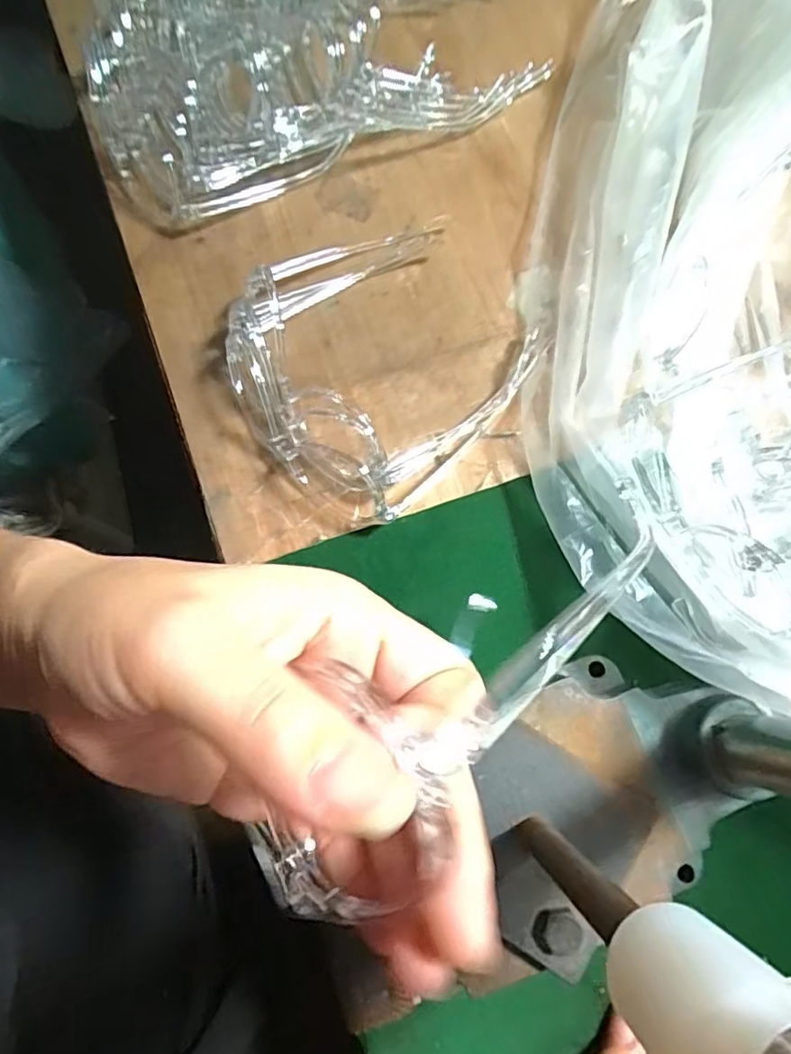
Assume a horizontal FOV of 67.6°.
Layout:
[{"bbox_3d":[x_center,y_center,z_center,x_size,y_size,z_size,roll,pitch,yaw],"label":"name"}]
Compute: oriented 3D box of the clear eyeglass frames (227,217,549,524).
[{"bbox_3d":[-0.010,-0.104,0.339,0.171,0.044,0.159,-41,78,-9],"label":"clear eyeglass frames"}]

